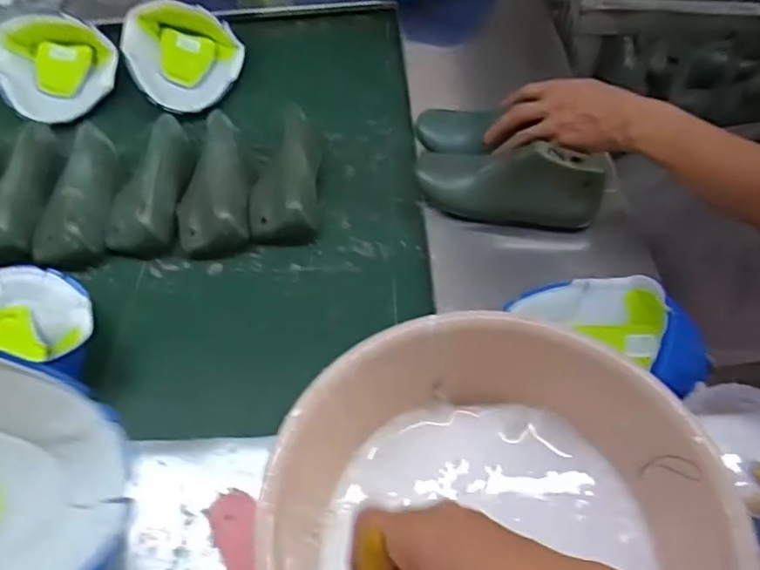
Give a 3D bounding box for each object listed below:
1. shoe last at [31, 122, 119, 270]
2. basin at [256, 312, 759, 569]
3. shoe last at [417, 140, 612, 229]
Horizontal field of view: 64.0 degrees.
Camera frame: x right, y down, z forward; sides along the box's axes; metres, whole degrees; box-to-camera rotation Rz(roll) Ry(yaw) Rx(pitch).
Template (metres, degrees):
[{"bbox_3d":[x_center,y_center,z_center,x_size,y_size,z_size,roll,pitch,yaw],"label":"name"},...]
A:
[{"bbox_3d":[-0.384,-0.120,0.775,0.091,0.061,0.207,-3,53,1],"label":"shoe last"},{"bbox_3d":[0.077,0.173,0.430,0.296,0.097,0.292,-1,53,2],"label":"basin"},{"bbox_3d":[0.146,-0.122,0.699,0.213,0.083,0.067,12,55,12],"label":"shoe last"}]

